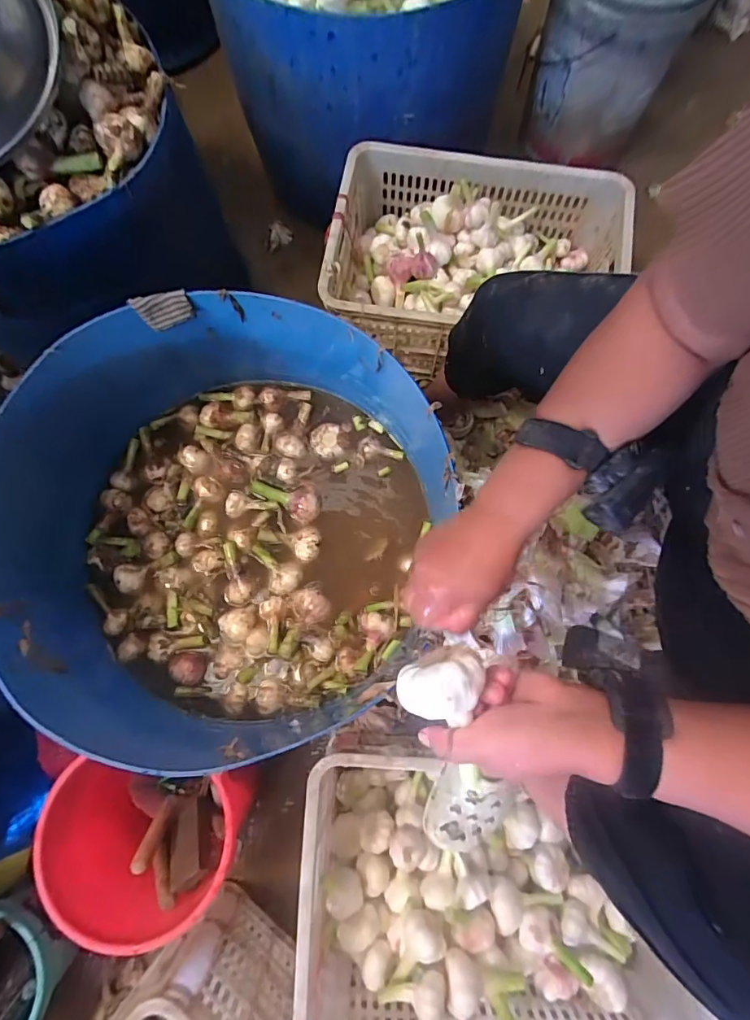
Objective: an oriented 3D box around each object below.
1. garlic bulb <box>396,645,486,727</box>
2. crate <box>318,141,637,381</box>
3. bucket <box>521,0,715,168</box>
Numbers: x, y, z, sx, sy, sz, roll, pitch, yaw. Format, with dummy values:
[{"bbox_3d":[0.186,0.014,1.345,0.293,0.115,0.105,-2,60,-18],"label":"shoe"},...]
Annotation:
[{"bbox_3d":[0.046,0.123,0.331,0.055,0.040,0.051,8,76,1],"label":"garlic bulb"},{"bbox_3d":[0.194,-0.475,0.919,0.545,0.215,0.350,9,76,1],"label":"crate"},{"bbox_3d":[0.498,-1.006,0.998,0.281,0.324,0.306,0,76,-1],"label":"bucket"}]

